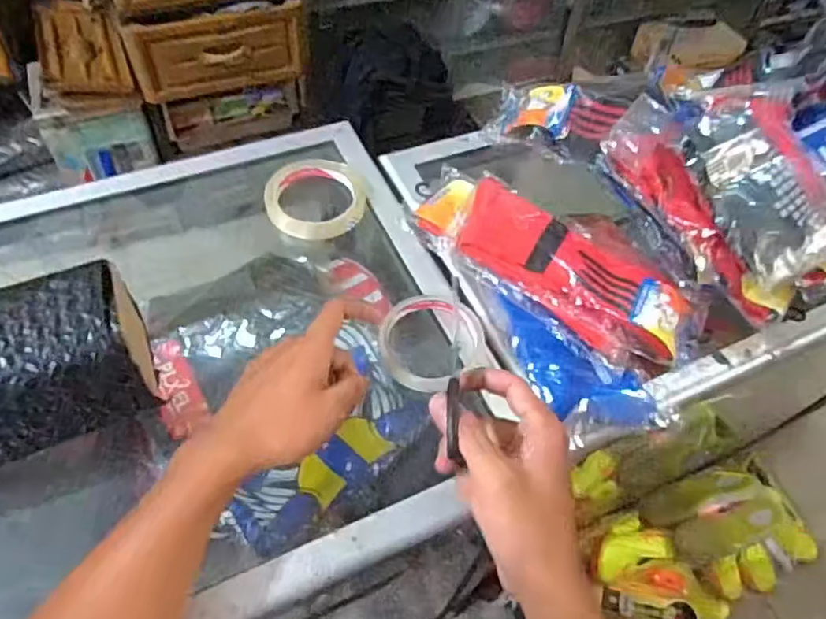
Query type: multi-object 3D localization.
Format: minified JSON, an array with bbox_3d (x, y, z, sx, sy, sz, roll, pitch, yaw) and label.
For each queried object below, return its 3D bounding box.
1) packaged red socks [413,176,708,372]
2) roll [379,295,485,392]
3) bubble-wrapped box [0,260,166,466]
[{"bbox_3d":[0.133,-0.040,0.576,0.274,0.041,0.105,34,59,17],"label":"packaged red socks"},{"bbox_3d":[0.017,0.027,0.525,0.089,0.022,0.082,2,55,-3],"label":"roll"},{"bbox_3d":[-0.261,0.039,0.419,0.150,0.078,0.083,-18,59,-17],"label":"bubble-wrapped box"}]

